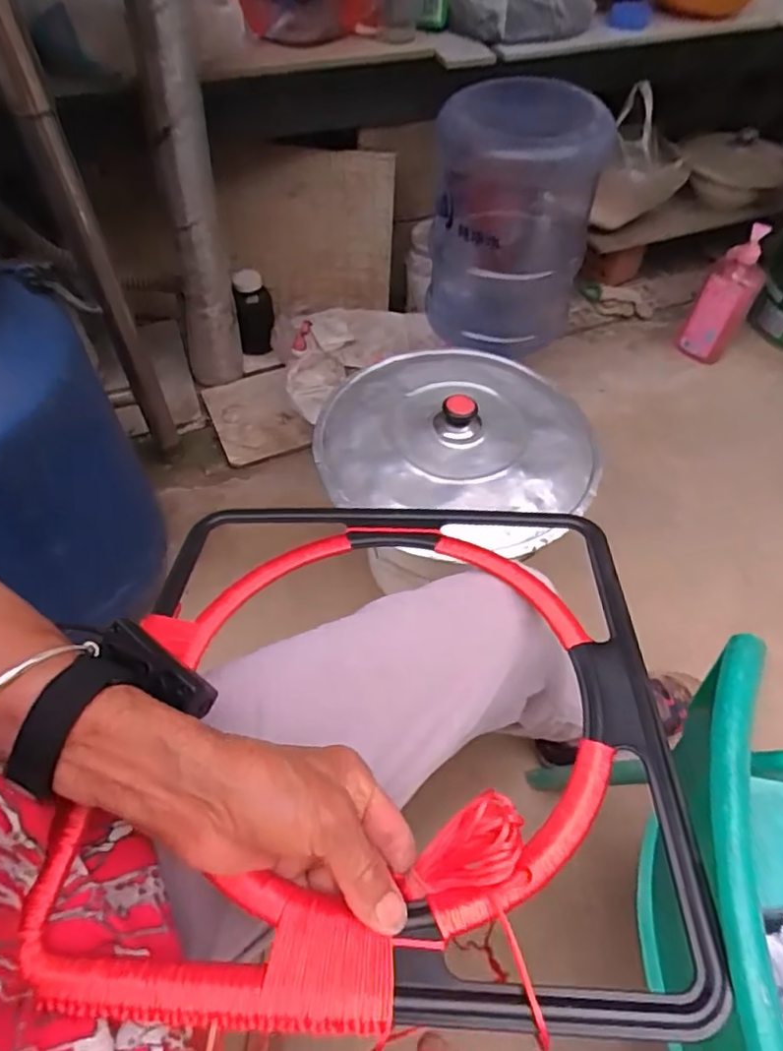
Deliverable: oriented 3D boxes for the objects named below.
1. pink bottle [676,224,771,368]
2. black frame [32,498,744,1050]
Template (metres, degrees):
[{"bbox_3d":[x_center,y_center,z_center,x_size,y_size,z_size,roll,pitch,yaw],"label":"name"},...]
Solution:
[{"bbox_3d":[0.633,-0.433,1.160,0.097,0.247,0.098,27,59,17],"label":"pink bottle"},{"bbox_3d":[-0.010,0.106,0.382,0.333,0.034,0.325,2,45,2],"label":"black frame"}]

